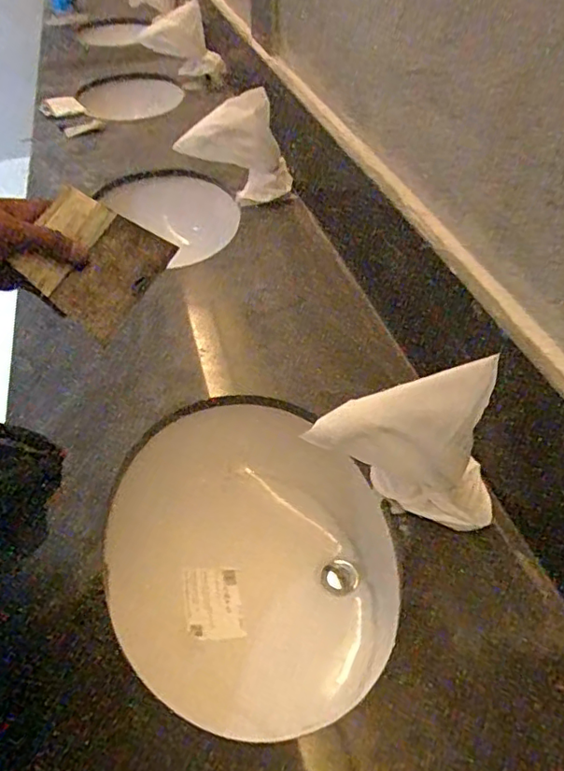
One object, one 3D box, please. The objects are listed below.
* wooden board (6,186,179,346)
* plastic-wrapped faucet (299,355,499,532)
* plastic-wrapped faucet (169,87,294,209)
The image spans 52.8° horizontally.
[{"bbox_3d":[-0.151,-0.102,0.458,0.094,0.012,0.102,38,68,-18],"label":"wooden board"},{"bbox_3d":[0.139,0.081,0.620,0.212,0.213,0.085,-6,43,-4],"label":"plastic-wrapped faucet"},{"bbox_3d":[-0.099,-0.479,1.174,0.236,0.217,0.104,2,43,5],"label":"plastic-wrapped faucet"}]

